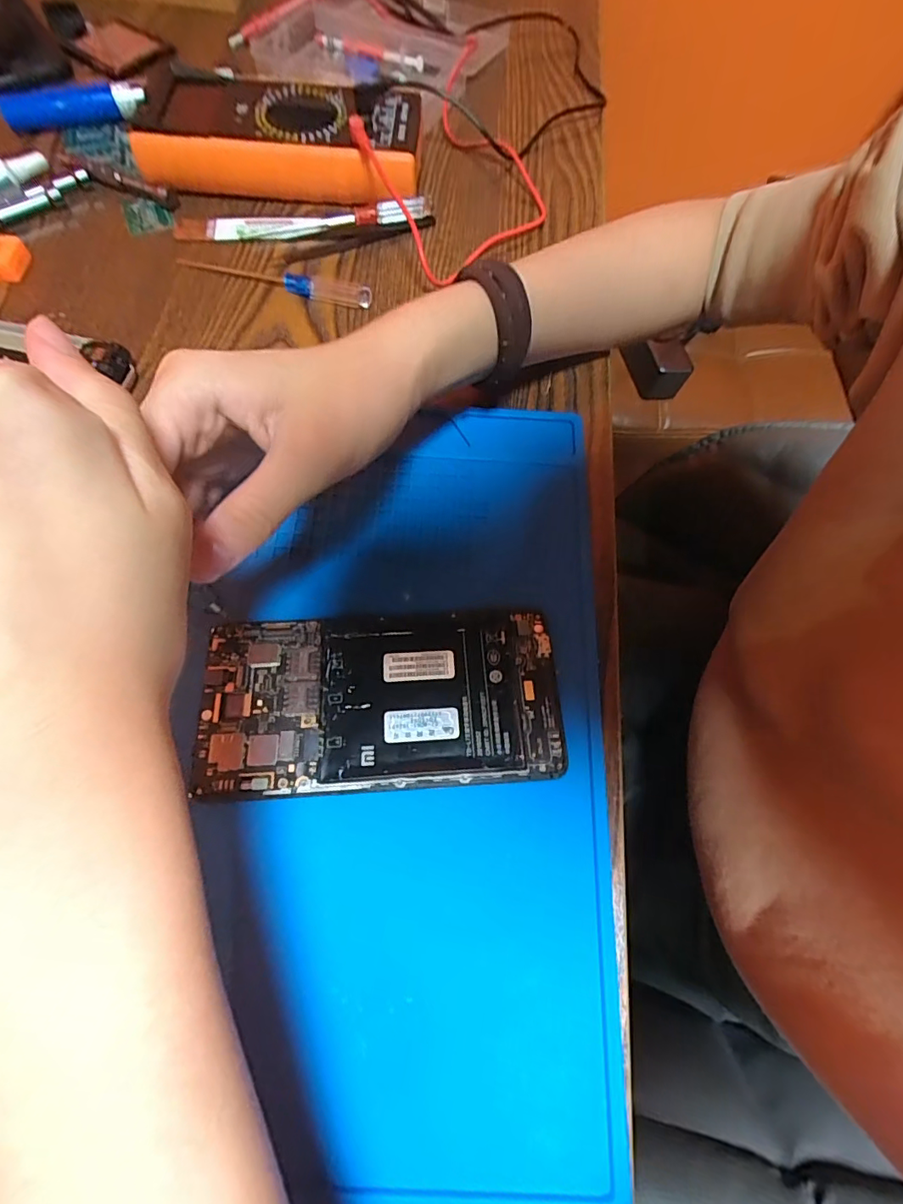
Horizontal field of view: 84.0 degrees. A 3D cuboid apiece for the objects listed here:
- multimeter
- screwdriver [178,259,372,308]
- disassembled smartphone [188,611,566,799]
[{"bbox_3d":[-0.109,-0.310,0.336,0.178,0.036,0.087,5,68,0],"label":"multimeter"},{"bbox_3d":[-0.109,-0.199,0.307,0.124,0.011,0.011,15,68,4],"label":"screwdriver"},{"bbox_3d":[-0.028,0.040,0.210,0.145,0.008,0.072,-2,68,-3],"label":"disassembled smartphone"}]

